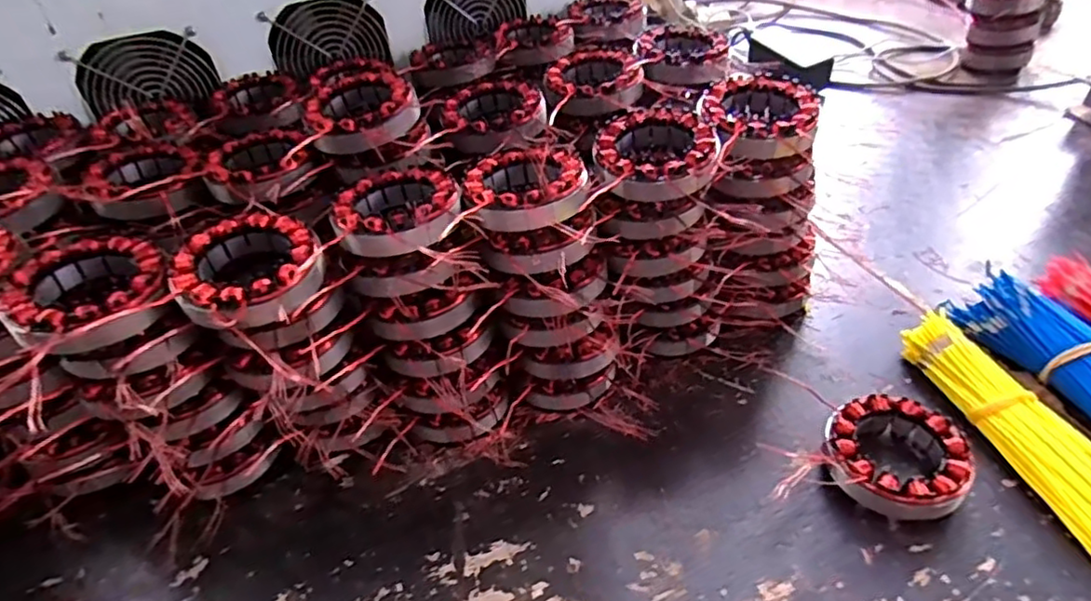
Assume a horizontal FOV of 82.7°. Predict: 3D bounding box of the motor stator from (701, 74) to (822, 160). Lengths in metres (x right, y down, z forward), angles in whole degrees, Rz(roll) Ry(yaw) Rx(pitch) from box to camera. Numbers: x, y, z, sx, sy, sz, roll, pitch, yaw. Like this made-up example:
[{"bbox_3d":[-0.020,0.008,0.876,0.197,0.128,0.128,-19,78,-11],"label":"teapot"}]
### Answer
[{"bbox_3d":[0.161,-0.140,0.468,0.079,0.030,0.084,10,43,16],"label":"motor stator"}]

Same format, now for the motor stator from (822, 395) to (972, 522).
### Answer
[{"bbox_3d":[0.240,0.106,0.429,0.085,0.033,0.083,-3,41,2],"label":"motor stator"}]

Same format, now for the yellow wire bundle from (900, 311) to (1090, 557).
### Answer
[{"bbox_3d":[0.353,0.112,0.414,0.068,0.031,0.267,-12,42,-8],"label":"yellow wire bundle"}]

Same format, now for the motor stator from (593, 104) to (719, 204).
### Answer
[{"bbox_3d":[0.081,-0.109,0.450,0.087,0.026,0.087,-3,41,2],"label":"motor stator"}]

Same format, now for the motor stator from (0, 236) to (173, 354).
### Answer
[{"bbox_3d":[-0.272,-0.002,0.373,0.086,0.032,0.102,-29,47,-25],"label":"motor stator"}]

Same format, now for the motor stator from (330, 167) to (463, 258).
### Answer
[{"bbox_3d":[-0.099,-0.056,0.427,0.084,0.042,0.094,-2,41,3],"label":"motor stator"}]

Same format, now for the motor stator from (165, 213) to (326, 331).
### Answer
[{"bbox_3d":[-0.185,-0.021,0.386,0.084,0.022,0.088,-25,45,-21],"label":"motor stator"}]

